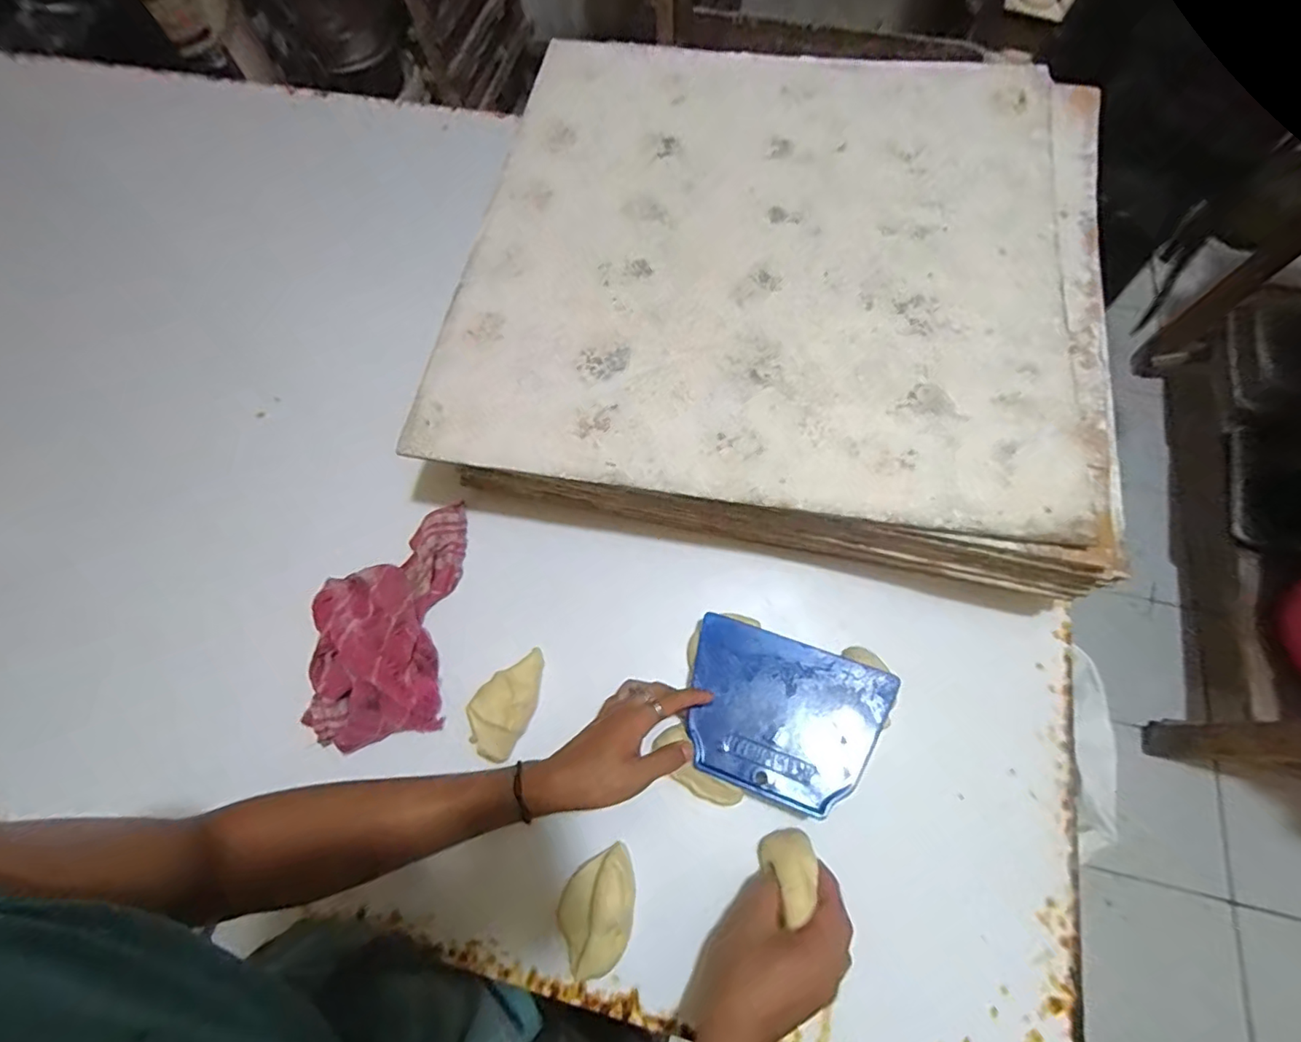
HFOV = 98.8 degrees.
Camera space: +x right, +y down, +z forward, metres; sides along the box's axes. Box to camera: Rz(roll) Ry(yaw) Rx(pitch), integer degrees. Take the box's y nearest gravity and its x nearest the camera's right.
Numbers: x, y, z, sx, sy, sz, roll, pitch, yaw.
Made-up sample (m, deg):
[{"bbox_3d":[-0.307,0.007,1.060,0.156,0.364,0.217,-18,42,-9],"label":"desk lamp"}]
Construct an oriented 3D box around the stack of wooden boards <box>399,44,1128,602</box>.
[{"bbox_3d":[0.137,-0.260,0.600,0.612,0.110,0.580,11,70,5],"label":"stack of wooden boards"}]

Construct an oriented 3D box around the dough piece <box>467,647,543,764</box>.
[{"bbox_3d":[-0.129,0.161,0.500,0.046,0.031,0.097,24,72,10],"label":"dough piece"}]

